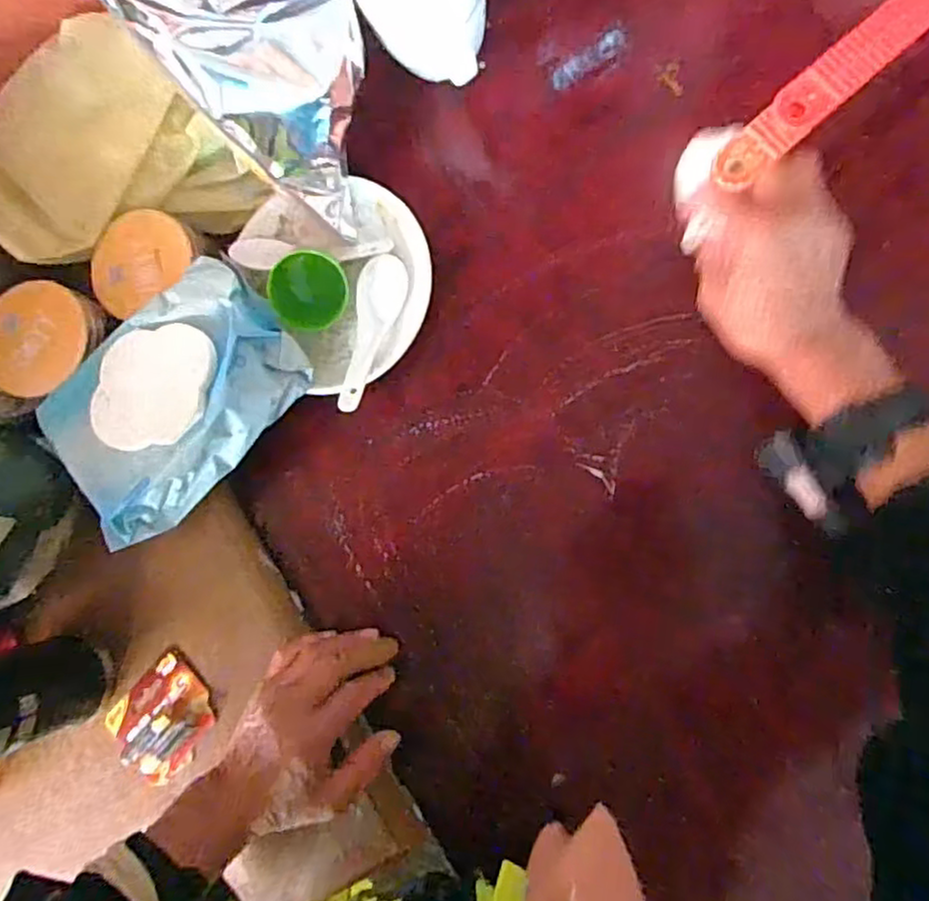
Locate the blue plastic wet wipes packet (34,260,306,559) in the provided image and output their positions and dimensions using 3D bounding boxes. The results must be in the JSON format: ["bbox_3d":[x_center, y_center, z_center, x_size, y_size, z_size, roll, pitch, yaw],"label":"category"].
[{"bbox_3d":[-0.200,-0.033,0.461,0.110,0.068,0.183,45,98,7],"label":"blue plastic wet wipes packet"}]

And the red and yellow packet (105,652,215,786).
[{"bbox_3d":[-0.219,0.195,0.478,0.067,0.015,0.076,44,97,6],"label":"red and yellow packet"}]

